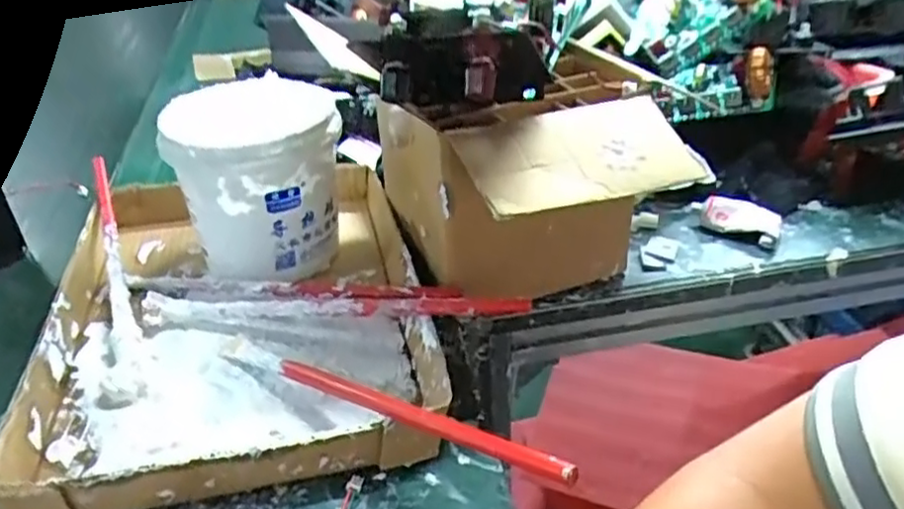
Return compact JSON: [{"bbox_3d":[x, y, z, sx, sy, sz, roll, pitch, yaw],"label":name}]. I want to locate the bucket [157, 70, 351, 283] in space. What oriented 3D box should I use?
[{"bbox_3d":[-0.140,-0.054,0.523,0.115,0.113,0.115,-4,35,-3],"label":"bucket"}]

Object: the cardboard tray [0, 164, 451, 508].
[{"bbox_3d":[-0.150,0.026,0.484,0.257,0.038,0.340,-7,35,-7],"label":"cardboard tray"}]

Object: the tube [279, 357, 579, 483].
[{"bbox_3d":[-0.026,0.080,0.353,0.205,0.010,0.009,8,33,43],"label":"tube"}]

